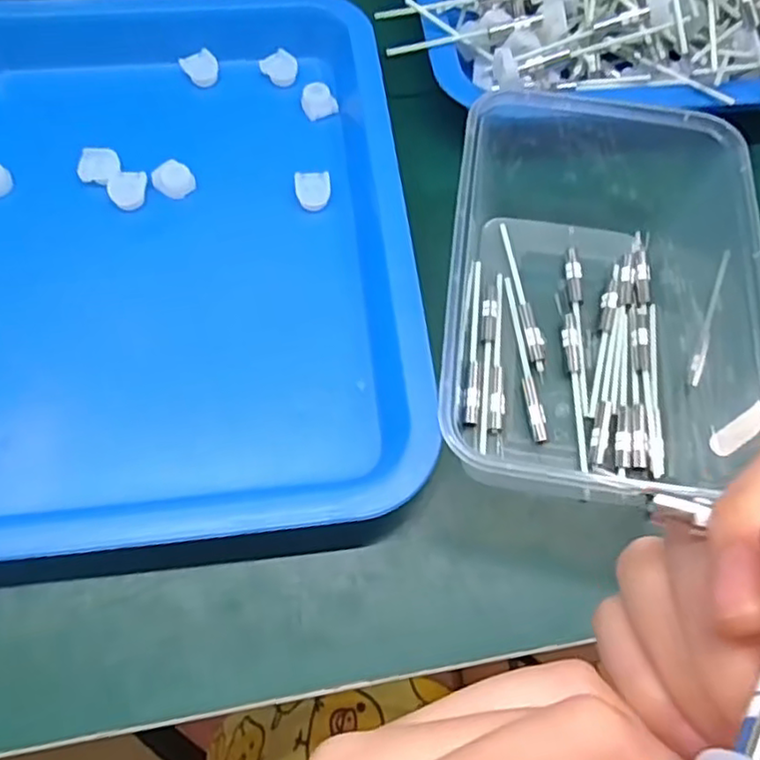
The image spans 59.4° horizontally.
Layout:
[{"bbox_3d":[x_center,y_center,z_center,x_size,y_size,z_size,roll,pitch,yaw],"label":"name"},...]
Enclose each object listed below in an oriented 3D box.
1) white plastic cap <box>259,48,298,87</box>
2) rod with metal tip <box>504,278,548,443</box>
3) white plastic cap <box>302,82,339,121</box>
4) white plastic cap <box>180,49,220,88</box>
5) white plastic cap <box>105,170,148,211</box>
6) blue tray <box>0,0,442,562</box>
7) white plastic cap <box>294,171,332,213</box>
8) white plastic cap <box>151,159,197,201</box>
[{"bbox_3d":[-0.053,-0.168,0.358,0.019,0.009,0.015,38,69,14],"label":"white plastic cap"},{"bbox_3d":[0.062,-0.011,0.290,0.006,0.004,0.080,-5,65,-5],"label":"rod with metal tip"},{"bbox_3d":[-0.032,-0.146,0.348,0.017,0.010,0.015,-16,67,-10],"label":"white plastic cap"},{"bbox_3d":[-0.095,-0.166,0.354,0.019,0.004,0.019,0,87,-5],"label":"white plastic cap"},{"bbox_3d":[-0.121,-0.091,0.318,0.018,0.009,0.016,-3,65,-4],"label":"white plastic cap"},{"bbox_3d":[-0.102,-0.067,0.297,0.221,0.027,0.283,-6,66,-6],"label":"blue tray"},{"bbox_3d":[-0.032,-0.091,0.322,0.017,0.008,0.017,1,65,-2],"label":"white plastic cap"},{"bbox_3d":[-0.100,-0.097,0.322,0.017,0.011,0.013,-36,72,-18],"label":"white plastic cap"}]

